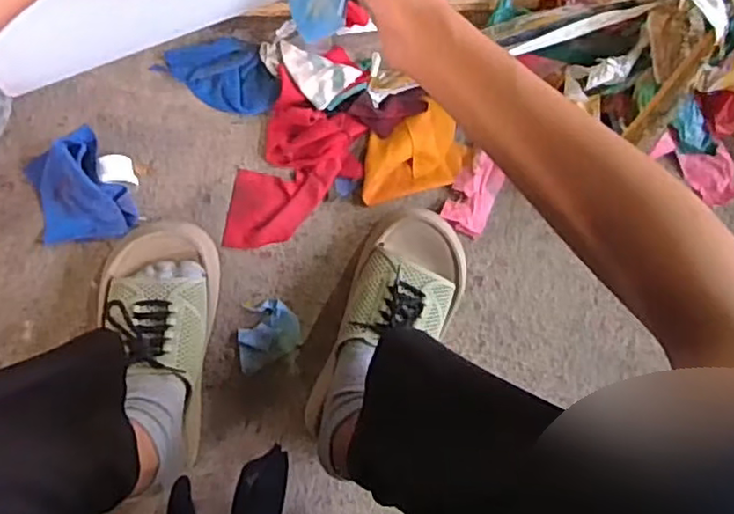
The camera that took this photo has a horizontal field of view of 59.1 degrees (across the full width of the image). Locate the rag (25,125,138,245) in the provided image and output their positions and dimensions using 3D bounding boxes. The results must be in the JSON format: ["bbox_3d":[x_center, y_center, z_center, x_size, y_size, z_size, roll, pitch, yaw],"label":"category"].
[{"bbox_3d":[-0.267,-0.065,0.597,0.087,0.035,0.101,-14,94,-4],"label":"rag"}]

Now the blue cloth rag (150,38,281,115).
[{"bbox_3d":[-0.138,-0.174,0.612,0.110,0.016,0.065,12,92,-6],"label":"blue cloth rag"}]

